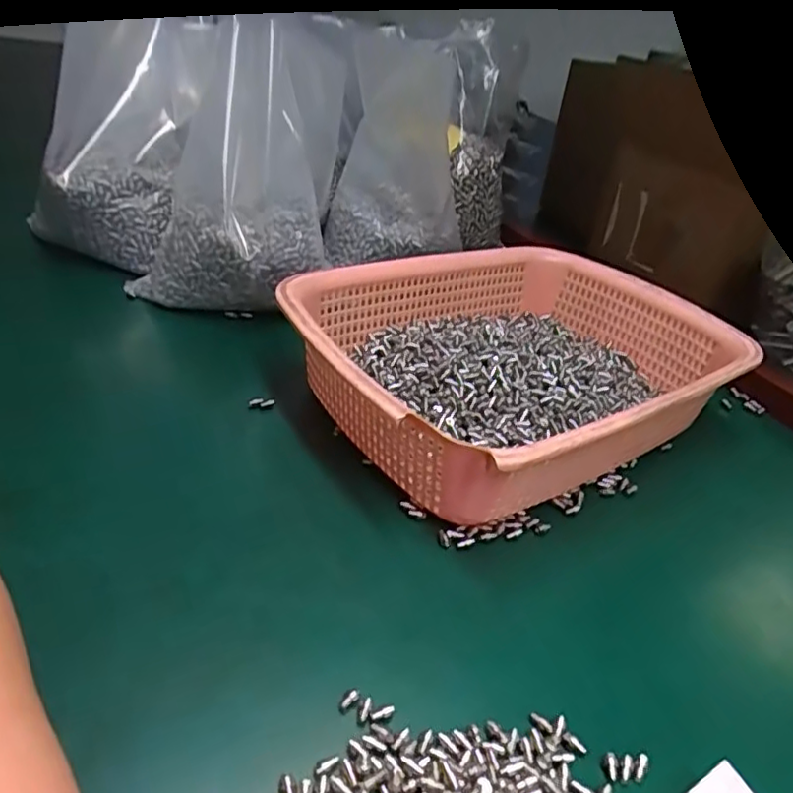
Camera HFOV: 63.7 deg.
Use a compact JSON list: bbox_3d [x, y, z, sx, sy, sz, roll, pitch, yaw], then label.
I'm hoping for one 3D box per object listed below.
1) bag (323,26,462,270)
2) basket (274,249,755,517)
[{"bbox_3d":[0.004,-0.196,0.537,0.121,0.159,0.069,14,34,7],"label":"bag"},{"bbox_3d":[0.081,-0.027,0.433,0.293,0.067,0.212,-16,41,-33],"label":"basket"}]

